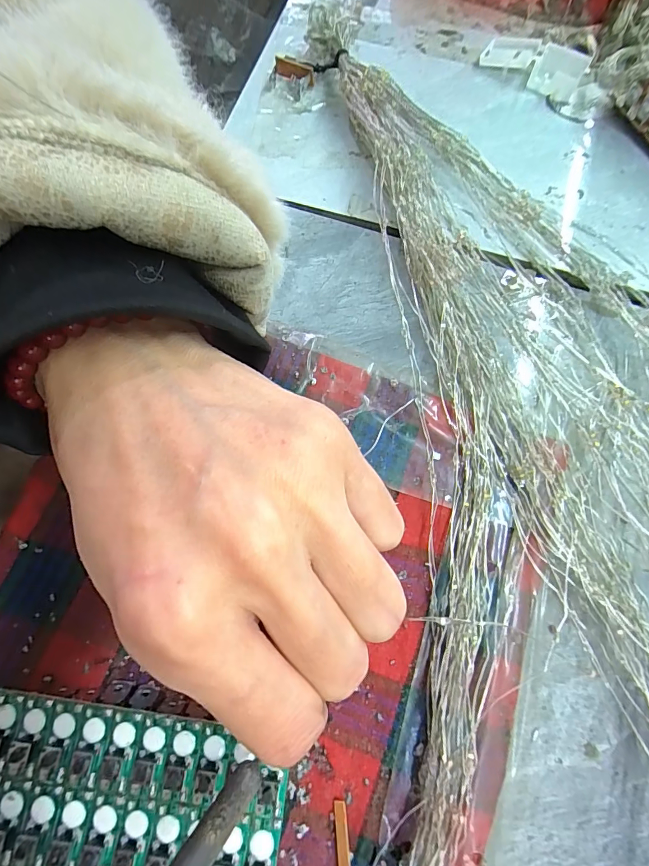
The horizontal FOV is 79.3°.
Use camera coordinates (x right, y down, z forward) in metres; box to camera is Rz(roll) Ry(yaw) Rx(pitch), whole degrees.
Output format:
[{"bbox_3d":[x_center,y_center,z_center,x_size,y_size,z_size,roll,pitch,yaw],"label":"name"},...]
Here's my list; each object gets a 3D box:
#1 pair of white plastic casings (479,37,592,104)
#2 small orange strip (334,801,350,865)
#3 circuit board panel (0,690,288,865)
[{"bbox_3d":[0.113,-0.201,0.213,0.054,0.013,0.019,27,76,5],"label":"pair of white plastic casings"},{"bbox_3d":[0.006,0.132,0.126,0.004,0.004,0.020,-4,75,-3],"label":"small orange strip"},{"bbox_3d":[-0.062,0.129,0.111,0.093,0.005,0.084,8,74,0],"label":"circuit board panel"}]

